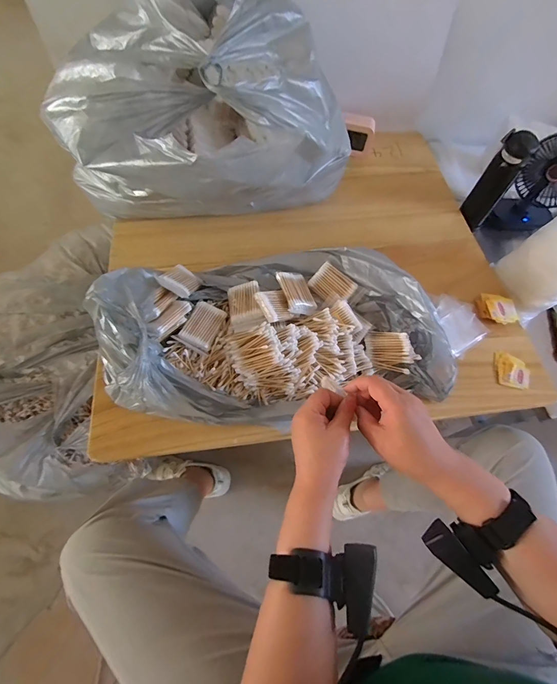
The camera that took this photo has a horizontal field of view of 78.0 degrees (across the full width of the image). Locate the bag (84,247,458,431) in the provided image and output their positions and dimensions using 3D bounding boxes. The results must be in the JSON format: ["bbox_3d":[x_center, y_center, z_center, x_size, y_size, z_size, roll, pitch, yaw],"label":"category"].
[{"bbox_3d":[0.001,-0.018,0.562,0.534,0.113,0.288,-3,62,-5],"label":"bag"}]

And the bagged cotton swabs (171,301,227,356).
[{"bbox_3d":[-0.126,-0.025,0.569,0.056,0.011,0.080,28,71,-3],"label":"bagged cotton swabs"}]

